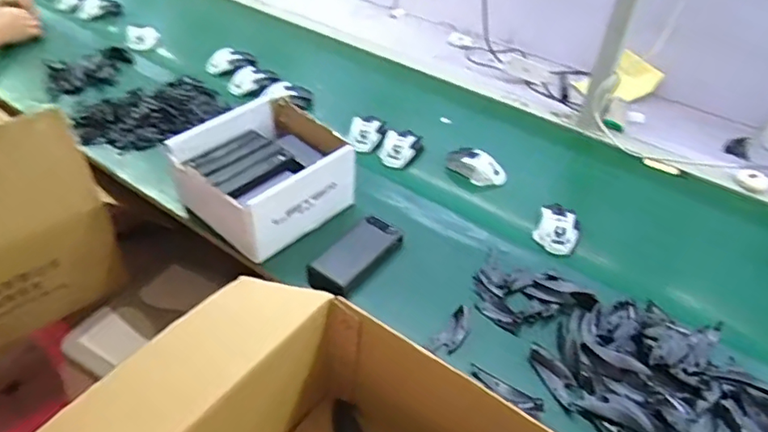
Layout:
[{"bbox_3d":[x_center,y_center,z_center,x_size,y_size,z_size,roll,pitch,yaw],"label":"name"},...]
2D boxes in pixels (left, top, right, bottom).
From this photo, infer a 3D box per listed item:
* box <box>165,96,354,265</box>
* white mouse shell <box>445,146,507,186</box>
[{"bbox_3d":[-0.195,-0.069,0.909,0.223,0.110,0.241,33,48,29],"label":"box"},{"bbox_3d":[0.171,-0.093,1.047,0.124,0.042,0.062,28,46,25],"label":"white mouse shell"}]

